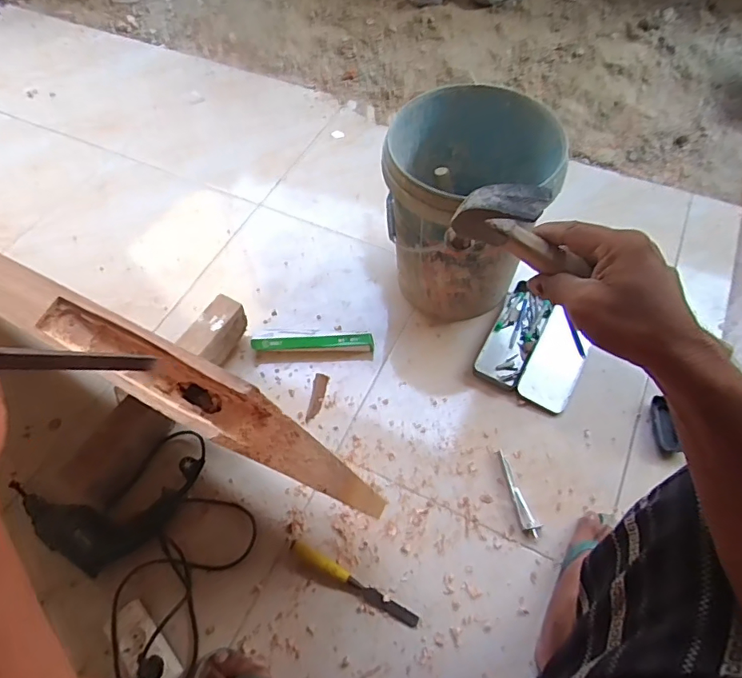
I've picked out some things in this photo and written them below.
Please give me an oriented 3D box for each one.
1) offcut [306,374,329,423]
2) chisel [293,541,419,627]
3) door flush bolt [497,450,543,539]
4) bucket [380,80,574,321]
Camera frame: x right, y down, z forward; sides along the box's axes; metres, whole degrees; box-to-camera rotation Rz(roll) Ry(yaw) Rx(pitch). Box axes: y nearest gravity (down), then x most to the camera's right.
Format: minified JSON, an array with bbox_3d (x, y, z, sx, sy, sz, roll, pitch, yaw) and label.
[{"bbox_3d":[-0.110,0.118,1.007,0.027,0.004,0.104,10,61,8],"label":"offcut"},{"bbox_3d":[-0.029,0.401,0.817,0.233,0.017,0.024,26,64,16],"label":"chisel"},{"bbox_3d":[0.255,0.271,0.870,0.027,0.017,0.151,-18,61,-9],"label":"door flush bolt"},{"bbox_3d":[0.185,-0.268,1.001,0.298,0.342,0.327,-1,60,1],"label":"bucket"}]

